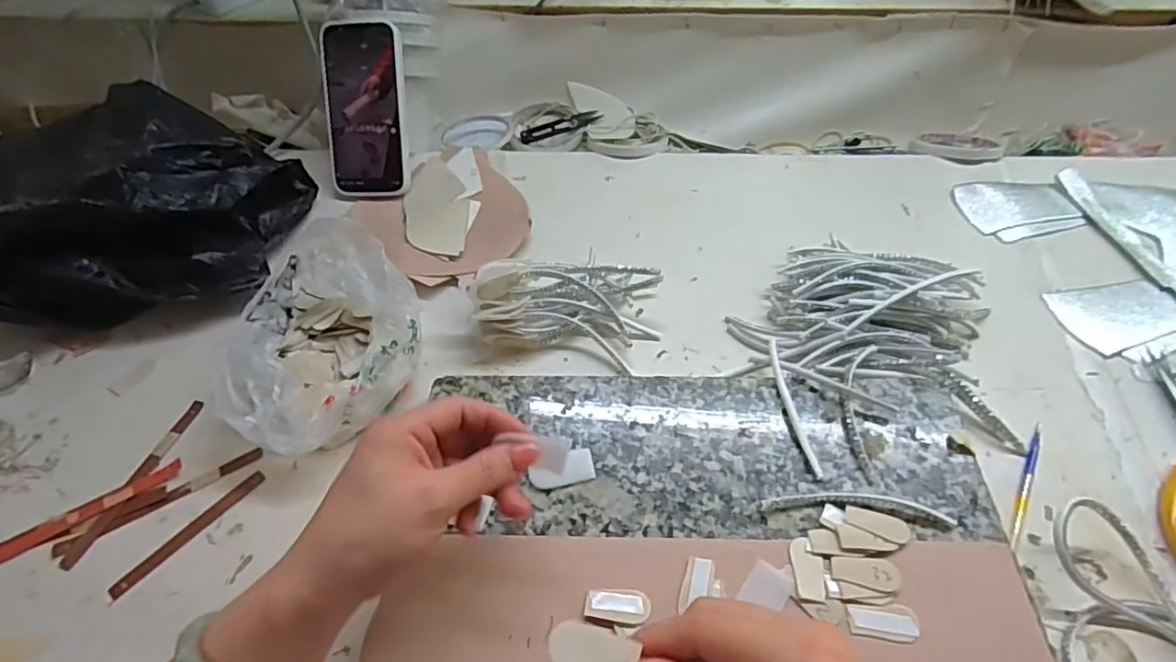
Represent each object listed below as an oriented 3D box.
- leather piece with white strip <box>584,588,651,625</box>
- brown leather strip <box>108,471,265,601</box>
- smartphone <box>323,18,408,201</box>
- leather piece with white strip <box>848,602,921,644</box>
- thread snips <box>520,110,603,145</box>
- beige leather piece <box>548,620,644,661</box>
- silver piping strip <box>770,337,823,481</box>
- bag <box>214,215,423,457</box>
[{"bbox_3d":[0.018,0.158,0.337,0.037,0.004,0.018,3,53,5],"label":"leather piece with white strip"},{"bbox_3d":[-0.275,0.138,0.404,0.013,0.005,0.108,33,61,25],"label":"brown leather strip"},{"bbox_3d":[-0.228,-0.224,0.592,0.083,0.167,0.014,2,12,12],"label":"smartphone"},{"bbox_3d":[0.166,0.163,0.329,0.037,0.005,0.019,6,53,8],"label":"leather piece with white strip"},{"bbox_3d":[-0.032,-0.244,0.691,0.102,0.004,0.025,-26,56,-16],"label":"thread snips"},{"bbox_3d":[0.002,0.130,0.237,0.035,0.004,0.018,16,64,-4],"label":"beige leather piece"},{"bbox_3d":[0.144,0.050,0.417,0.011,0.008,0.116,-4,50,-1],"label":"silver piping strip"},{"bbox_3d":[-0.206,0.001,0.462,0.135,0.070,0.195,-1,53,2],"label":"bag"}]

